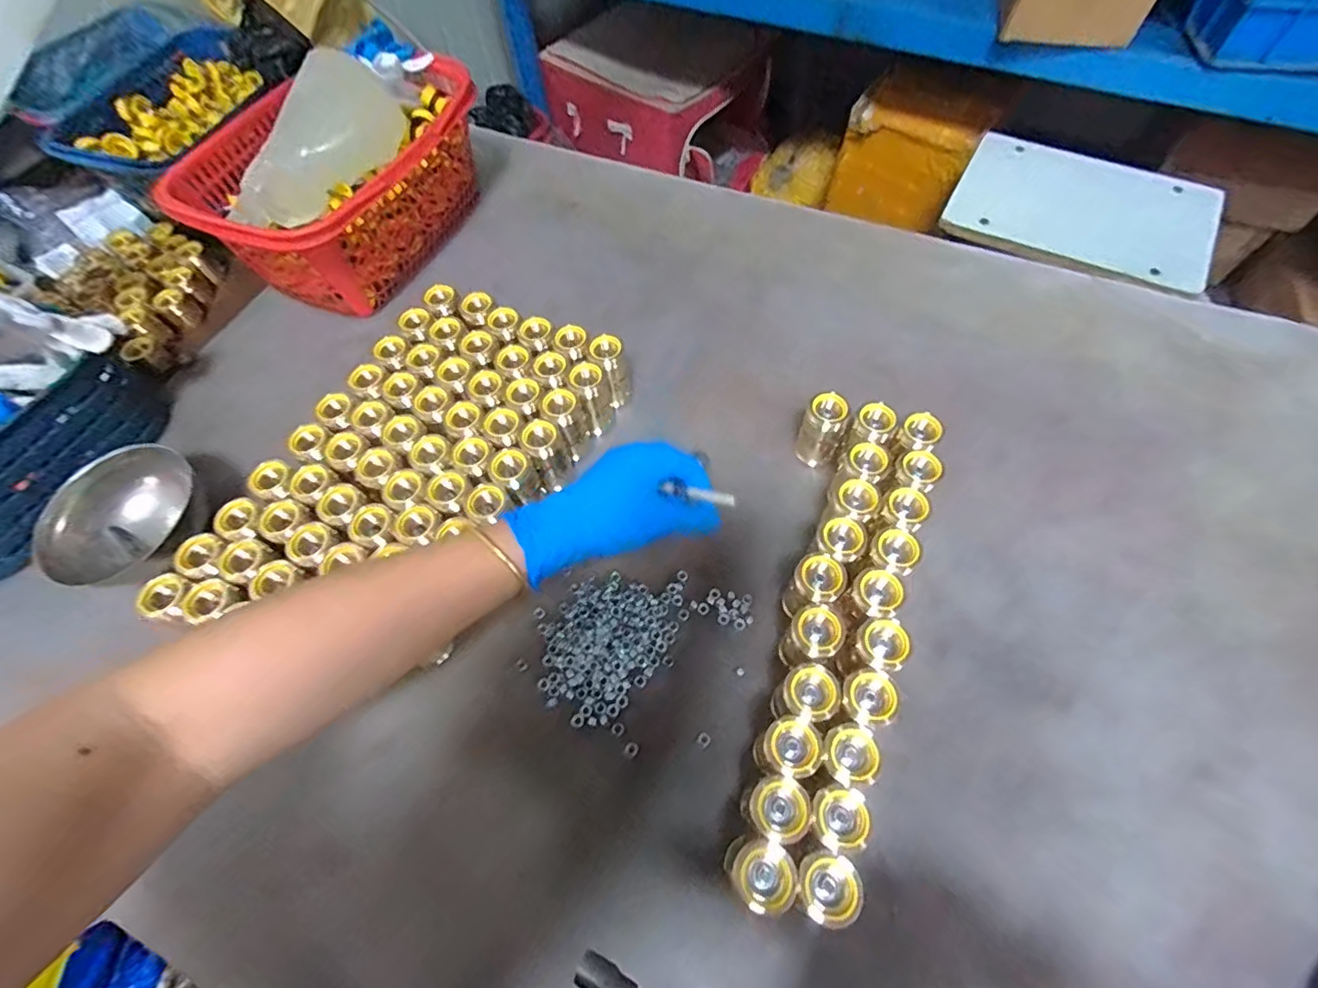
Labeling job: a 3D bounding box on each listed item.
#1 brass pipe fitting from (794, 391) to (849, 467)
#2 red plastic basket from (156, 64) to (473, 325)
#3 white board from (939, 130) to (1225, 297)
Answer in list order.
[{"bbox_3d":[0.128,-0.050,0.438,0.022,0.063,0.029,-40,68,-16],"label":"brass pipe fitting"},{"bbox_3d":[-0.311,-0.317,0.565,0.202,0.107,0.287,23,66,14],"label":"red plastic basket"},{"bbox_3d":[0.611,-0.420,0.804,0.327,0.022,0.264,27,67,15],"label":"white board"}]

